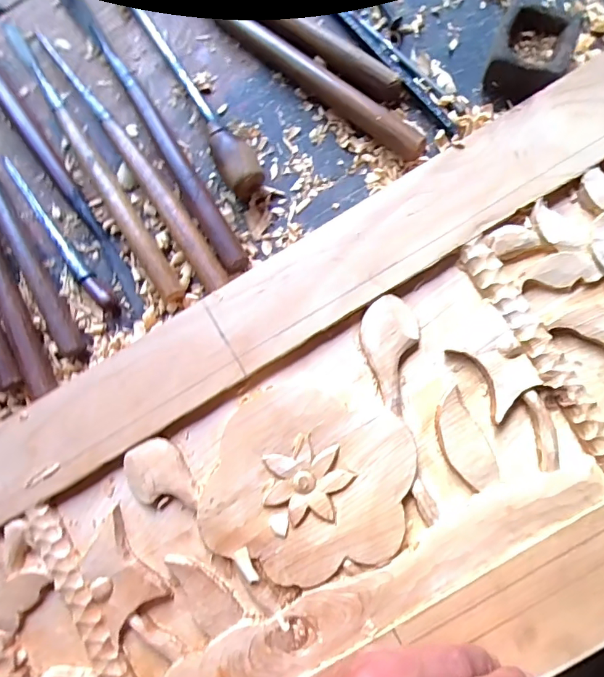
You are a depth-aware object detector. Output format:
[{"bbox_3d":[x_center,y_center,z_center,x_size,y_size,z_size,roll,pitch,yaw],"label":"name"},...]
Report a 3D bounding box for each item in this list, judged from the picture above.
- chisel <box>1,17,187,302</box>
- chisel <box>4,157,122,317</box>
[{"bbox_3d":[-0.152,-0.131,0.322,0.015,0.015,0.249,-34,82,1],"label":"chisel"},{"bbox_3d":[-0.176,-0.073,0.325,0.011,0.012,0.144,-39,82,1],"label":"chisel"}]

